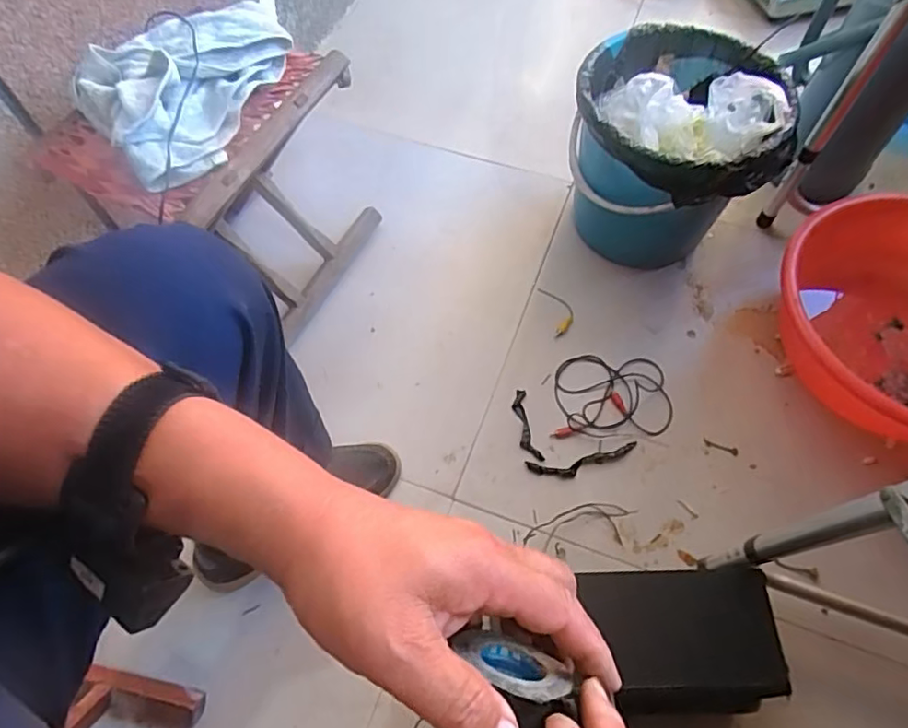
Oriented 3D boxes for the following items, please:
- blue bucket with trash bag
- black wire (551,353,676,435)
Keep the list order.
[{"bbox_3d":[0.305,-0.296,0.853,0.271,0.280,0.265,8,62,5],"label":"blue bucket with trash bag"},{"bbox_3d":[0.225,0.042,0.831,0.165,0.011,0.124,0,62,0],"label":"black wire"}]

